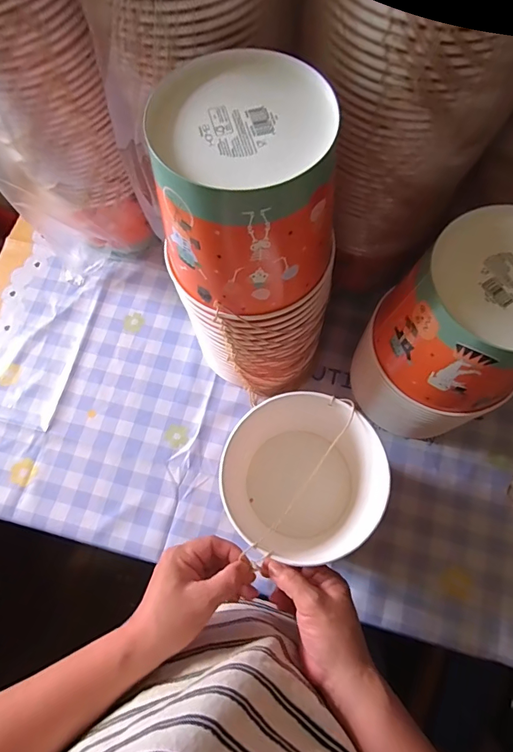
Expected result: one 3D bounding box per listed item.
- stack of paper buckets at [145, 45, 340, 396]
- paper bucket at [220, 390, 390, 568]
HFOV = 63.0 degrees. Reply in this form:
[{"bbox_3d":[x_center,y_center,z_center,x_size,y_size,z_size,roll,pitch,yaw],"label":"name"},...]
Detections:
[{"bbox_3d":[0.003,-0.108,0.437,0.143,0.331,0.173,0,73,4],"label":"stack of paper buckets"},{"bbox_3d":[0.045,0.114,0.471,0.169,0.131,0.161,-1,69,2],"label":"paper bucket"}]

